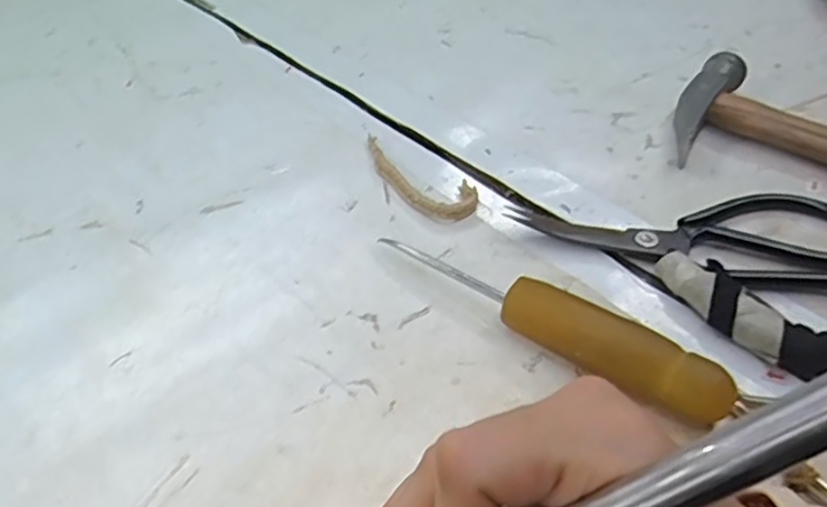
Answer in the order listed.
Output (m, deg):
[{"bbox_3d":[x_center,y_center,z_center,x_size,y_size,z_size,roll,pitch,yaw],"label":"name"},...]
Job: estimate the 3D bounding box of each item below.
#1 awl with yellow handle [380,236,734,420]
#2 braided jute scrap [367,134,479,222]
[{"bbox_3d":[0.062,0.031,0.315,0.171,0.026,0.024,26,55,24],"label":"awl with yellow handle"},{"bbox_3d":[-0.001,-0.045,0.401,0.090,0.009,0.034,30,57,26],"label":"braided jute scrap"}]

